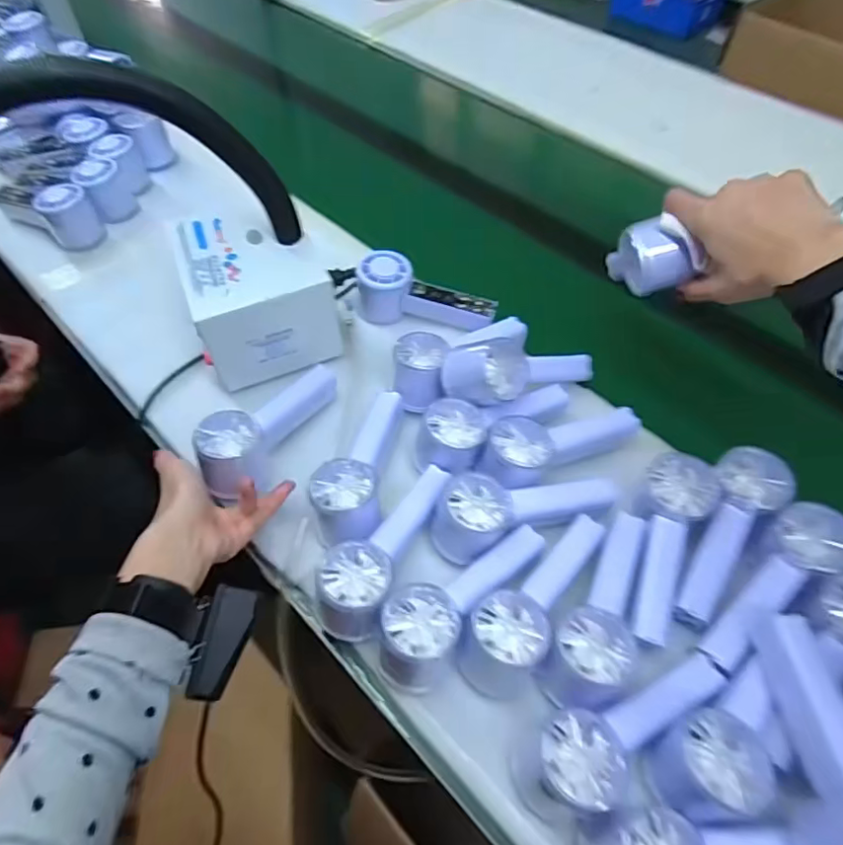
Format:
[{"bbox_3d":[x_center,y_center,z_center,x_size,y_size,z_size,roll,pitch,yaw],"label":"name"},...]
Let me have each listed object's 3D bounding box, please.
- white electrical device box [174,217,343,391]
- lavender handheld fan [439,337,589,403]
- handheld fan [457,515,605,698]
[{"bbox_3d":[-0.163,-0.129,0.571,0.127,0.102,0.131,-20,57,-14],"label":"white electrical device box"},{"bbox_3d":[0.100,-0.052,0.519,0.155,0.050,0.058,-5,53,-23],"label":"lavender handheld fan"},{"bbox_3d":[0.085,0.128,0.427,0.056,0.052,0.153,28,59,18],"label":"handheld fan"}]

